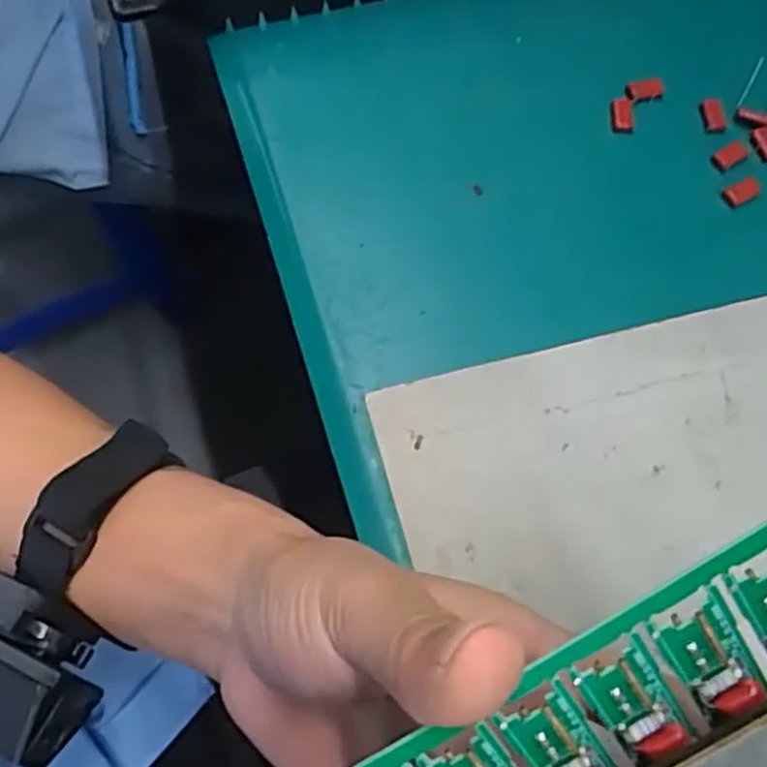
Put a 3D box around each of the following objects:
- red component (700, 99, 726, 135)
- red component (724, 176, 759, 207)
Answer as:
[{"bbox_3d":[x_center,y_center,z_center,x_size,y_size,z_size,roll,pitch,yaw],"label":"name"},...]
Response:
[{"bbox_3d":[0.154,-0.125,0.360,0.010,0.004,0.017,-4,70,-4],"label":"red component"},{"bbox_3d":[0.162,-0.087,0.346,0.017,0.004,0.009,-30,74,-13],"label":"red component"}]

